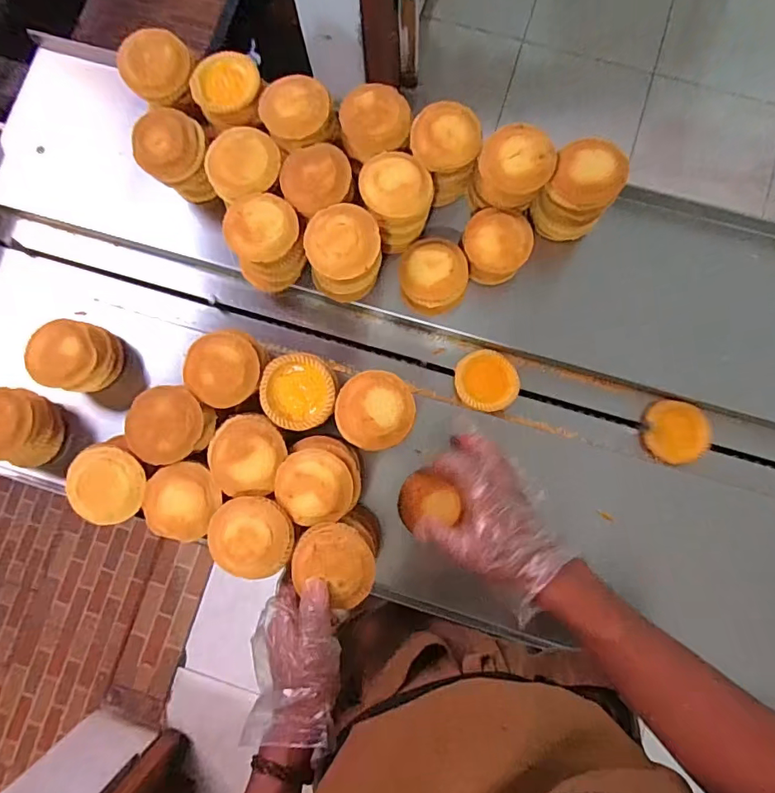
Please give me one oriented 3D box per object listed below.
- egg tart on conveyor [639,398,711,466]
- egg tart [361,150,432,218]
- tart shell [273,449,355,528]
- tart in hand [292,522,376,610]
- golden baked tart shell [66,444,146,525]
[{"bbox_3d":[0.318,0.039,0.541,0.070,0.017,0.069,19,84,4],"label":"egg tart on conveyor"},{"bbox_3d":[0.009,-0.210,0.489,0.070,0.016,0.071,-6,83,1],"label":"egg tart"},{"bbox_3d":[-0.068,0.083,0.449,0.069,0.016,0.067,-11,83,1],"label":"tart shell"},{"bbox_3d":[-0.047,0.147,0.437,0.075,0.015,0.063,22,84,5],"label":"tart in hand"},{"bbox_3d":[-0.262,0.082,0.455,0.067,0.021,0.070,4,83,3],"label":"golden baked tart shell"}]

